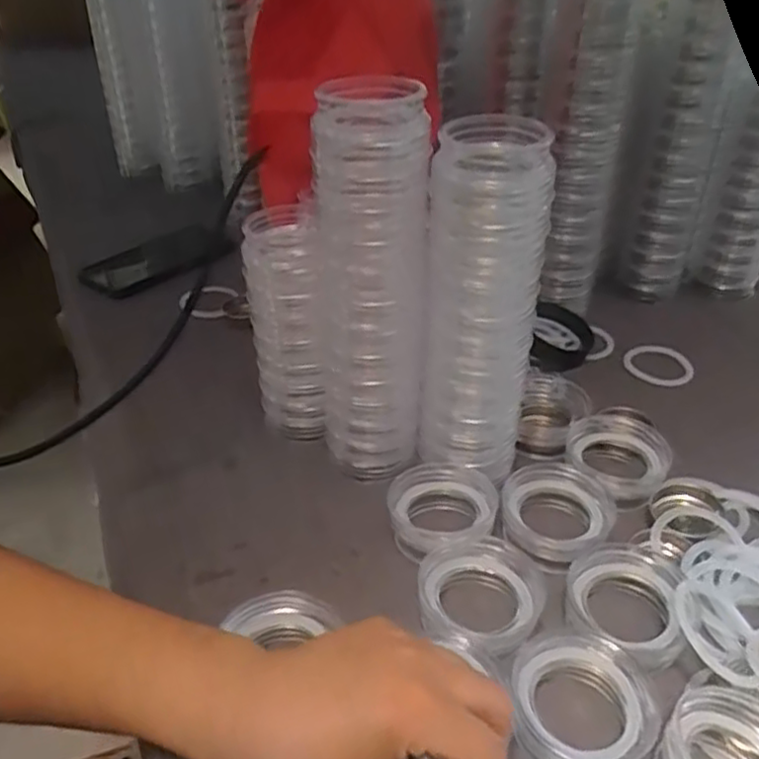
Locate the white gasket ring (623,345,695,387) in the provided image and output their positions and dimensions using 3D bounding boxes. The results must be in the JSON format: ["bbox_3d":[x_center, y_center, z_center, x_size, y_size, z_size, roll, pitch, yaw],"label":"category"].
[{"bbox_3d":[0.253,-0.012,0.626,0.058,0.007,0.053,0,49,0],"label":"white gasket ring"}]

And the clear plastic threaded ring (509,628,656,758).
[{"bbox_3d":[0.100,0.162,0.345,0.068,0.028,0.066,0,36,0],"label":"clear plastic threaded ring"}]

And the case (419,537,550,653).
[{"bbox_3d":[0.056,0.123,0.393,0.062,0.037,0.069,-11,37,-15],"label":"case"}]

